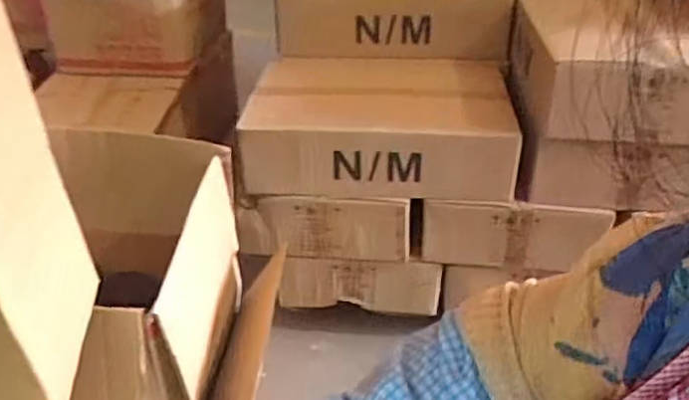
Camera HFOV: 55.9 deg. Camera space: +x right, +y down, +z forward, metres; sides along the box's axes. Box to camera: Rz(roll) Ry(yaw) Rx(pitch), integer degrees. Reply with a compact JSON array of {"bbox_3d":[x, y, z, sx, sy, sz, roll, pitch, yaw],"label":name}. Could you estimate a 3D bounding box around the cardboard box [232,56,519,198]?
[{"bbox_3d":[0.098,-0.200,1.677,0.648,0.172,0.473,3,32,4],"label":"cardboard box"}]

